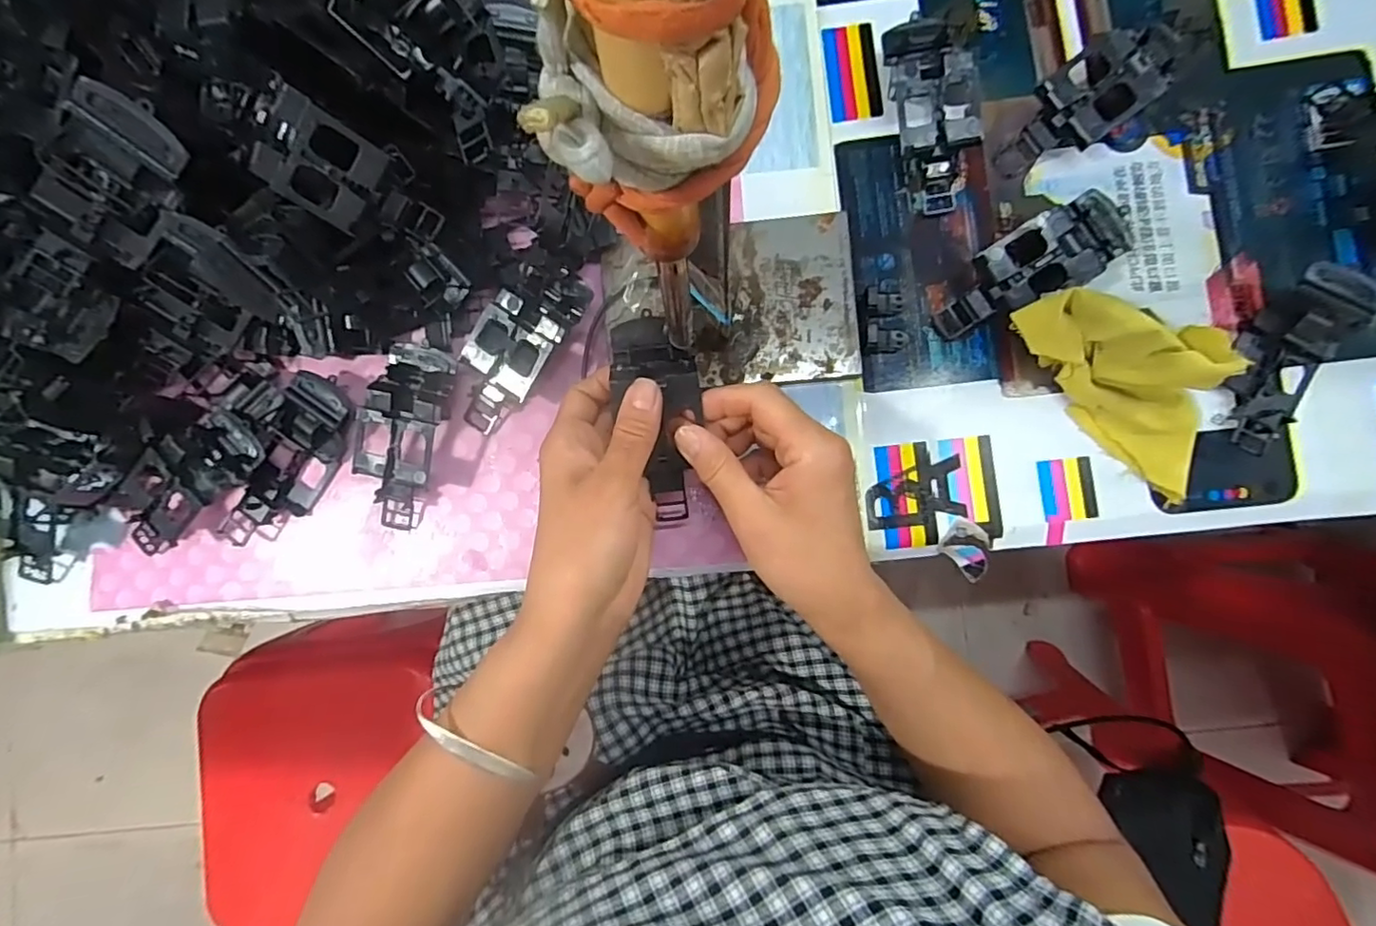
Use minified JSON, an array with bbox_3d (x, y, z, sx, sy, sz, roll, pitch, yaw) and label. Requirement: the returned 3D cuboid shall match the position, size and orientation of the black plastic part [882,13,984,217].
[{"bbox_3d":[0.146,-0.205,0.348,0.056,0.034,0.105,-4,85,3],"label":"black plastic part"}]

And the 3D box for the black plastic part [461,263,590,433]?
[{"bbox_3d":[-0.101,-0.068,0.352,0.044,0.029,0.106,33,88,5],"label":"black plastic part"}]

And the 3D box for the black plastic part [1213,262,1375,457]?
[{"bbox_3d":[0.340,-0.055,0.331,0.043,0.027,0.104,17,87,4],"label":"black plastic part"}]

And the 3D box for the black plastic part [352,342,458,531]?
[{"bbox_3d":[-0.170,-0.015,0.353,0.044,0.032,0.108,17,87,4],"label":"black plastic part"}]

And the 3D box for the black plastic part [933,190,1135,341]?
[{"bbox_3d":[0.197,-0.112,0.341,0.110,0.032,0.043,-30,85,0],"label":"black plastic part"}]

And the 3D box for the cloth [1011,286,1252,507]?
[{"bbox_3d":[0.247,-0.046,0.323,0.052,0.058,0.138,-42,85,-1],"label":"cloth"}]

